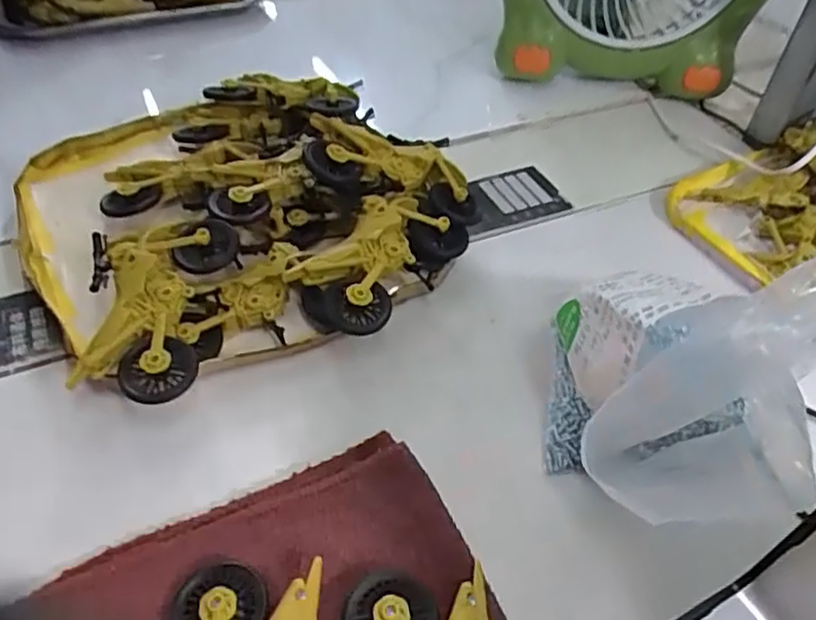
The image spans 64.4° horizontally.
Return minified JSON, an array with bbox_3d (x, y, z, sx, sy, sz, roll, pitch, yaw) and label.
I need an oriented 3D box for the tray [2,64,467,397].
[{"bbox_3d":[-0.111,-0.073,0.424,0.253,0.066,0.259,-25,52,-24],"label":"tray"}]

